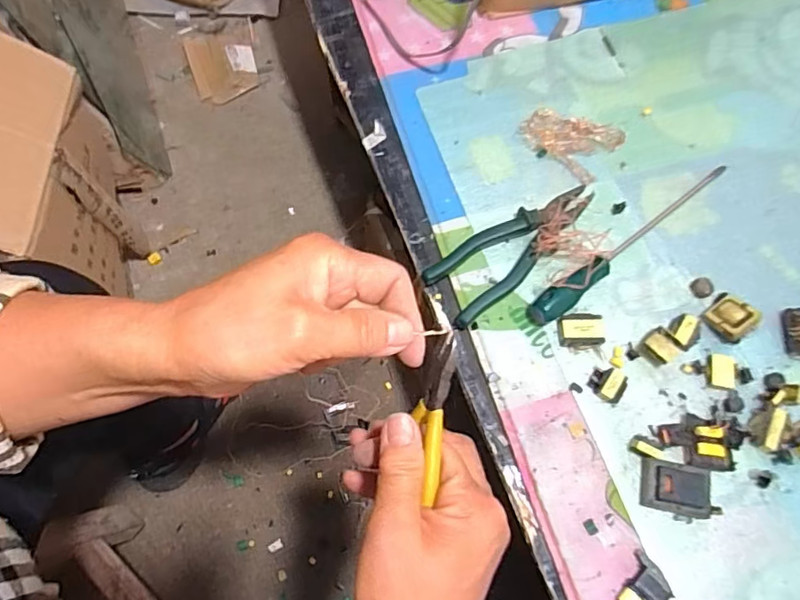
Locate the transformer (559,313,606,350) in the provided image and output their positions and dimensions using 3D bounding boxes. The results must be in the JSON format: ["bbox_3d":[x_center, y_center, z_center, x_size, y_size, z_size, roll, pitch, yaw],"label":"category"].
[{"bbox_3d":[0.176,0.031,0.528,0.041,0.016,0.030,-3,70,-3],"label":"transformer"}]

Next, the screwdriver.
[{"bbox_3d":[0.246,-0.063,0.554,0.285,0.032,0.026,-34,74,-13],"label":"screwdriver"}]

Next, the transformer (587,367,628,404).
[{"bbox_3d":[0.197,0.078,0.509,0.034,0.012,0.030,40,73,12],"label":"transformer"}]

